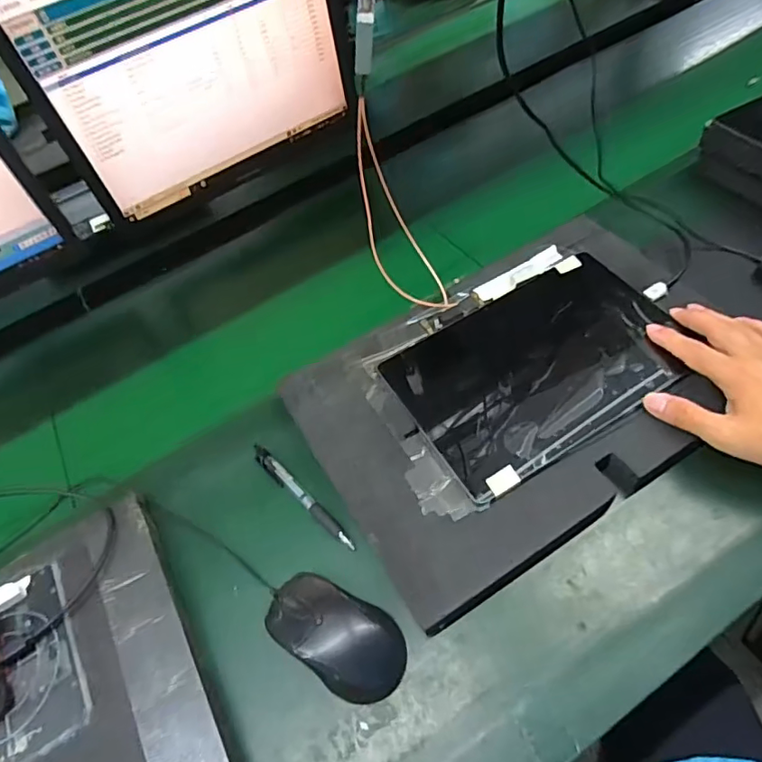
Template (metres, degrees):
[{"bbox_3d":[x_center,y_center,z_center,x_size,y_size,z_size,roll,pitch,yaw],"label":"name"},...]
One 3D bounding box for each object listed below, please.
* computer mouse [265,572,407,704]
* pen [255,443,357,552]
[{"bbox_3d":[-0.033,0.190,0.408,0.107,0.031,0.060,25,61,26],"label":"computer mouse"},{"bbox_3d":[-0.073,0.101,0.483,0.014,0.008,0.139,-40,56,-19],"label":"pen"}]

